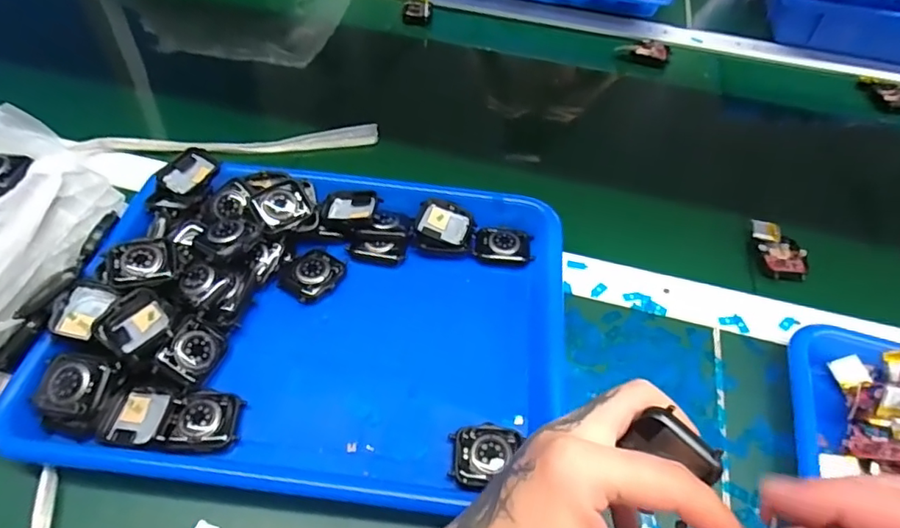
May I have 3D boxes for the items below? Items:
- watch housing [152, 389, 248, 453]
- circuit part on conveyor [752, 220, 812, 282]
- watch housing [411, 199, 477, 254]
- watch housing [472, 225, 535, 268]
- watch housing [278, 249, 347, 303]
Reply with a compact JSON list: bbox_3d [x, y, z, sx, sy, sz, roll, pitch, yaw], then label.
[{"bbox_3d":[-0.150,0.096,0.334,0.038,0.018,0.037,7,51,2],"label":"watch housing"},{"bbox_3d":[0.280,-0.012,0.459,0.036,0.012,0.055,4,51,0],"label":"circuit part on conveyor"},{"bbox_3d":[-0.004,-0.028,0.442,0.048,0.007,0.048,19,67,1],"label":"watch housing"},{"bbox_3d":[0.043,-0.015,0.440,0.047,0.009,0.033,5,51,1],"label":"watch housing"},{"bbox_3d":[-0.104,0.008,0.412,0.039,0.012,0.043,28,54,18],"label":"watch housing"}]

